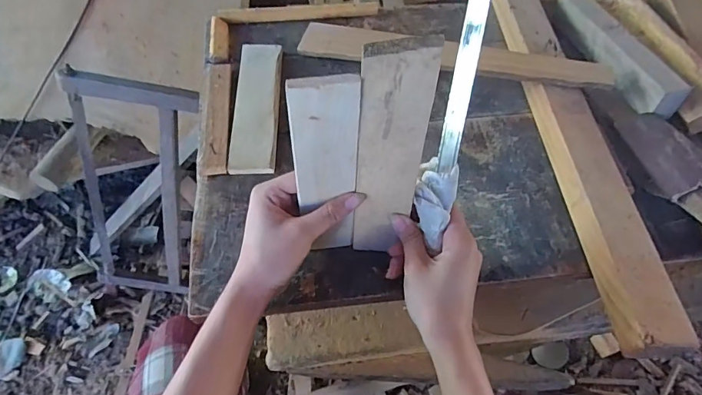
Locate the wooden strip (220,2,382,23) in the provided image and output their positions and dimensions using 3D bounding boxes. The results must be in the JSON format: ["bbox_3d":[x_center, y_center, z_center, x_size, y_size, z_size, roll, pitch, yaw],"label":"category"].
[{"bbox_3d":[-0.070,-0.255,0.609,0.214,0.014,0.019,-5,53,-9],"label":"wooden strip"}]

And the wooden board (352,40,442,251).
[{"bbox_3d":[0.028,-0.024,0.345,0.049,0.211,0.010,5,48,0],"label":"wooden board"}]

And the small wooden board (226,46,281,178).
[{"bbox_3d":[-0.110,-0.112,0.520,0.049,0.004,0.199,2,58,-6],"label":"small wooden board"}]

